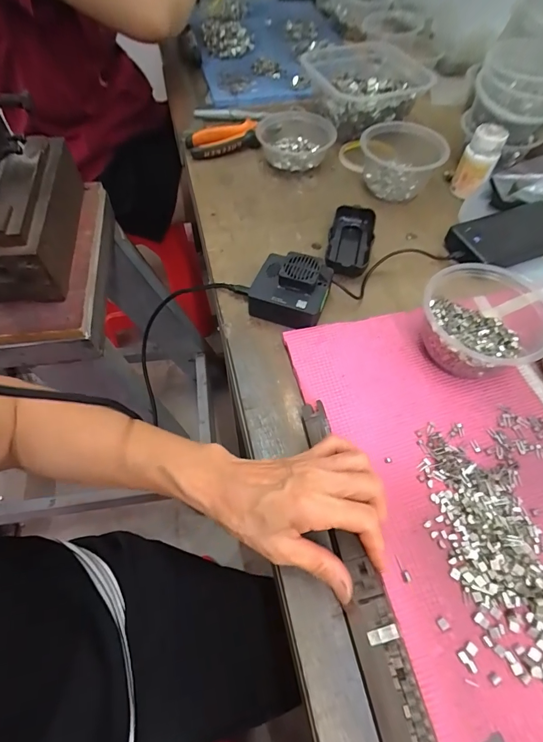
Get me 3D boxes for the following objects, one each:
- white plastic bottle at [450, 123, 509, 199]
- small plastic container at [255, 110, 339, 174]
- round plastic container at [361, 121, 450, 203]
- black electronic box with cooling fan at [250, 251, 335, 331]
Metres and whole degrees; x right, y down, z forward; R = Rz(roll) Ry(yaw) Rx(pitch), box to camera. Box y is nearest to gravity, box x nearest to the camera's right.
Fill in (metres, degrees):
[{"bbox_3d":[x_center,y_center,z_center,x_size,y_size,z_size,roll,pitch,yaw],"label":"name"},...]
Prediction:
[{"bbox_3d":[0.277,-0.279,0.524,0.045,0.079,0.046,26,62,16],"label":"white plastic bottle"},{"bbox_3d":[0.038,-0.352,0.591,0.116,0.035,0.121,7,59,5],"label":"small plastic container"},{"bbox_3d":[0.181,-0.295,0.548,0.108,0.071,0.108,0,58,0],"label":"round plastic container"},{"bbox_3d":[0.020,-0.090,0.424,0.079,0.040,0.070,17,60,11],"label":"black electronic box with cooling fan"}]

